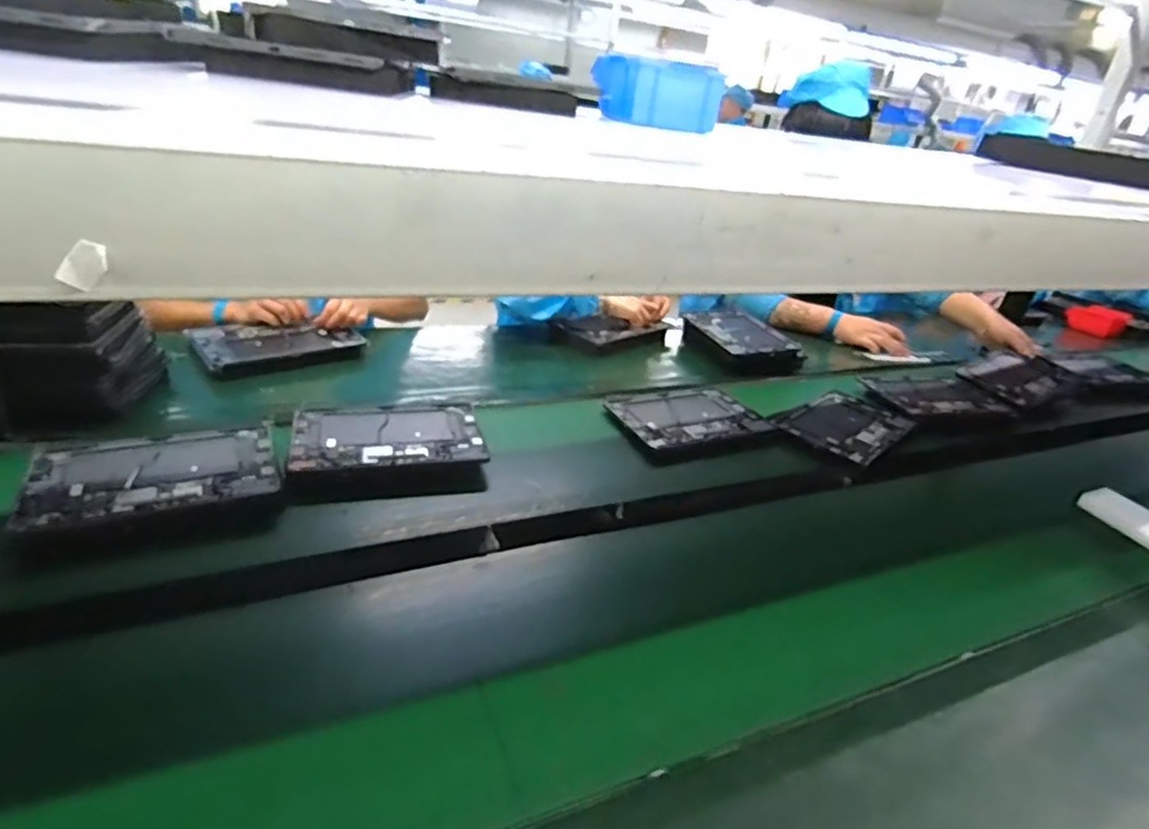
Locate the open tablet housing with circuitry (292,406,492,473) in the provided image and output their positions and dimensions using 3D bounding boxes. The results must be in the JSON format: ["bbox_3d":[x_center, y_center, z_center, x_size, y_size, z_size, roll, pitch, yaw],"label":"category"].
[{"bbox_3d":[-0.263,0.037,0.917,0.254,0.029,0.155,-2,30,-17],"label":"open tablet housing with circuitry"}]

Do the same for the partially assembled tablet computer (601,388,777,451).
[{"bbox_3d":[0.198,0.001,1.106,0.260,0.011,0.187,-11,33,-29],"label":"partially assembled tablet computer"}]

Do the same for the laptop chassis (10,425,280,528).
[{"bbox_3d":[-0.506,0.073,0.787,0.254,0.032,0.174,-6,31,-23],"label":"laptop chassis"}]

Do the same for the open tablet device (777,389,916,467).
[{"bbox_3d":[0.494,0.017,1.150,0.164,0.005,0.245,30,36,35],"label":"open tablet device"}]

